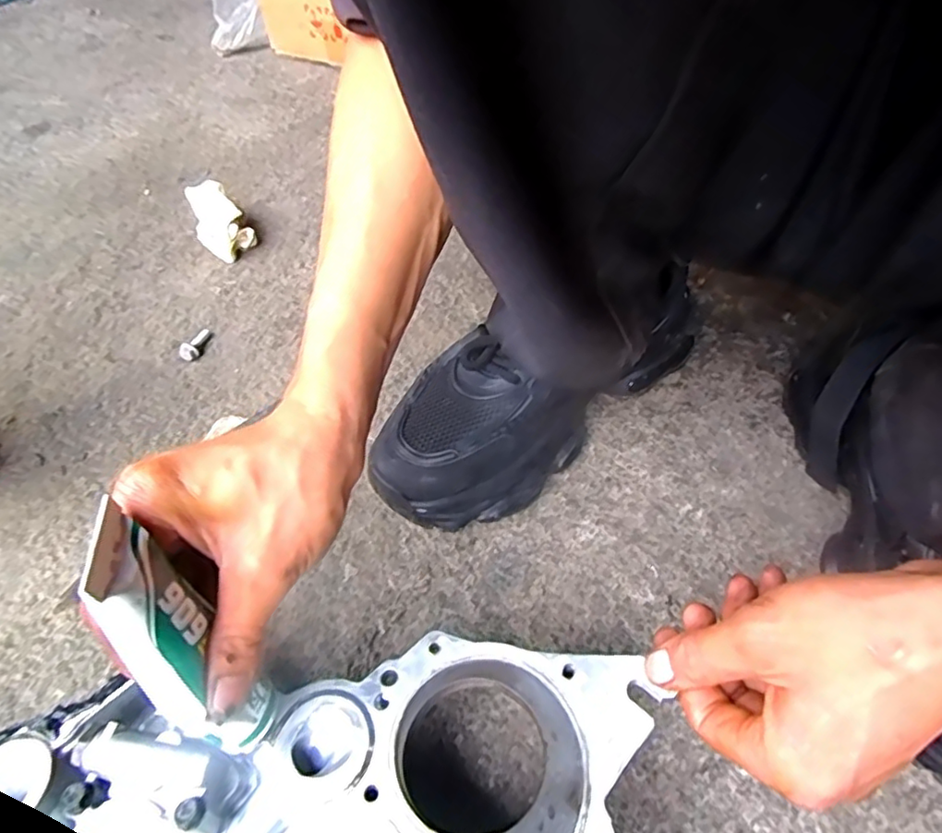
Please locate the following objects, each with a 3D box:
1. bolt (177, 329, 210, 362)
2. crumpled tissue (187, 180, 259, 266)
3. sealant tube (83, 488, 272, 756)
[{"bbox_3d":[-0.244,-0.064,0.524,0.017,0.013,0.038,3,38,7],"label":"bolt"},{"bbox_3d":[-0.259,-0.203,0.611,0.049,0.052,0.083,-29,54,-19],"label":"crumpled tissue"},{"bbox_3d":[-0.108,0.089,0.224,0.030,0.116,0.038,-20,30,-12],"label":"sealant tube"}]

